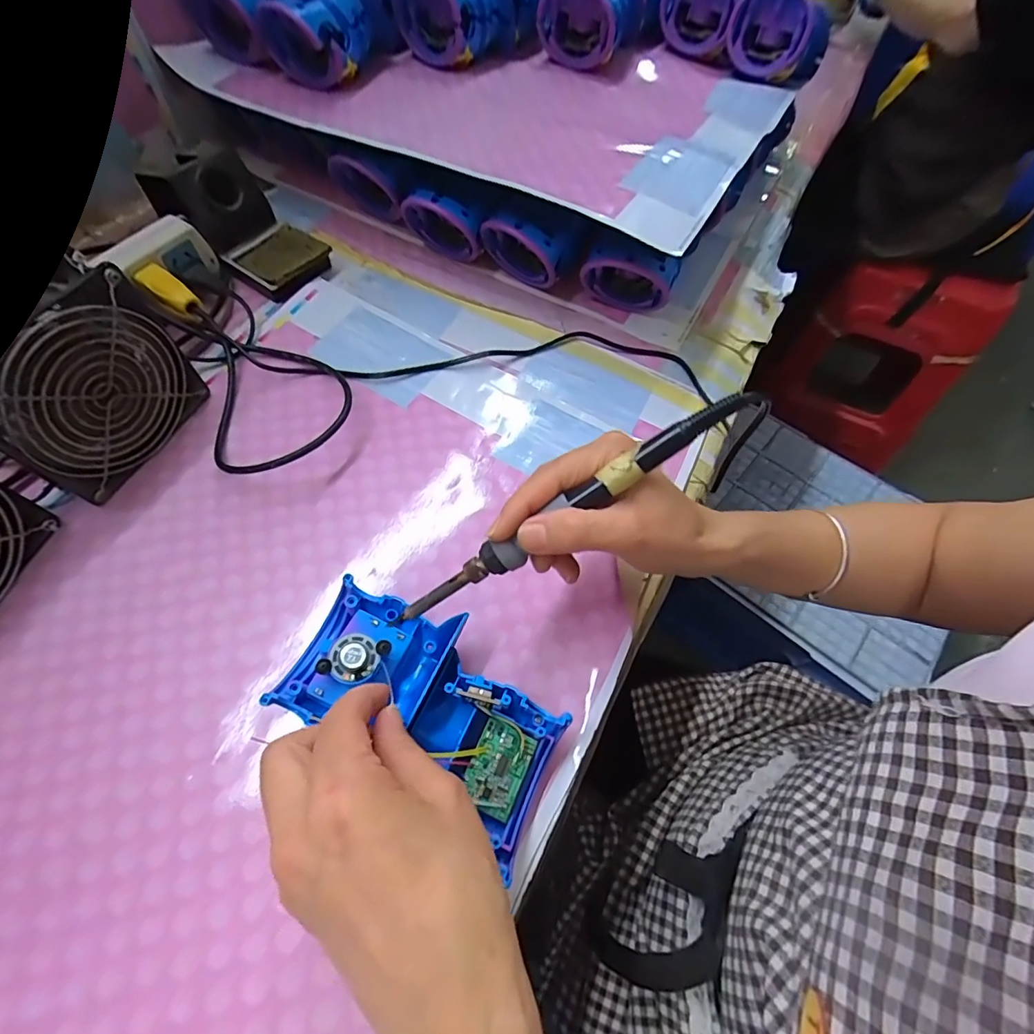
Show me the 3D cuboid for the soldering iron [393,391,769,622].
[{"bbox_3d":[0.025,-0.001,0.248,0.216,0.017,0.017,-35,66,9],"label":"soldering iron"}]

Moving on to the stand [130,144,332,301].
[{"bbox_3d":[-0.250,-0.269,0.444,0.143,0.073,0.075,33,66,15],"label":"stand"}]

